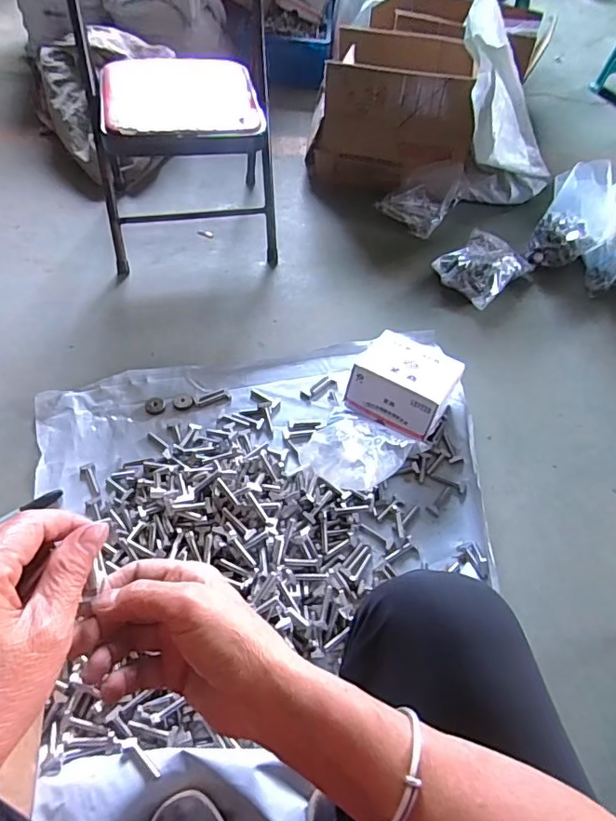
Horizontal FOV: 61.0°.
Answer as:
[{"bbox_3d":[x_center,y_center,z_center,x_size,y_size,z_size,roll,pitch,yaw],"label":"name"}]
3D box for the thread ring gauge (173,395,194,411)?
[{"bbox_3d":[-0.205,-0.013,0.862,0.032,0.004,0.031,2,55,-3],"label":"thread ring gauge"}]

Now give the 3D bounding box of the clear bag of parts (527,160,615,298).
[{"bbox_3d":[0.577,-0.368,1.046,0.226,0.172,0.145,37,60,21],"label":"clear bag of parts"}]

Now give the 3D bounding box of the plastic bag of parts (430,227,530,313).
[{"bbox_3d":[0.355,-0.297,1.070,0.141,0.058,0.186,39,60,22],"label":"plastic bag of parts"}]

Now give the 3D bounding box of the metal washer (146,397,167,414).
[{"bbox_3d":[-0.250,-0.009,0.854,0.032,0.004,0.032,2,55,-3],"label":"metal washer"}]

